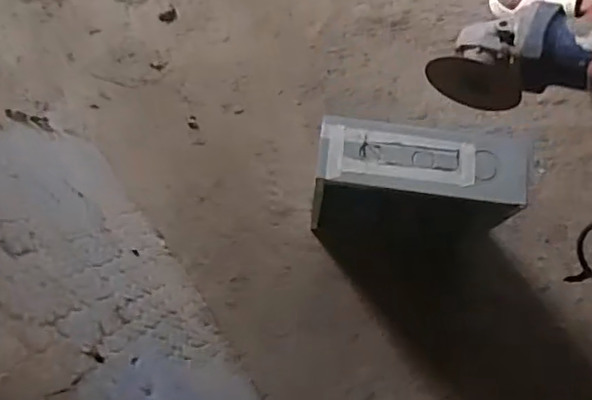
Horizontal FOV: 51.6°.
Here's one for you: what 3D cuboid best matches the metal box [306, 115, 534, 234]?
[{"bbox_3d":[0.152,-0.014,0.850,0.254,0.292,0.086,6,77,1],"label":"metal box"}]

